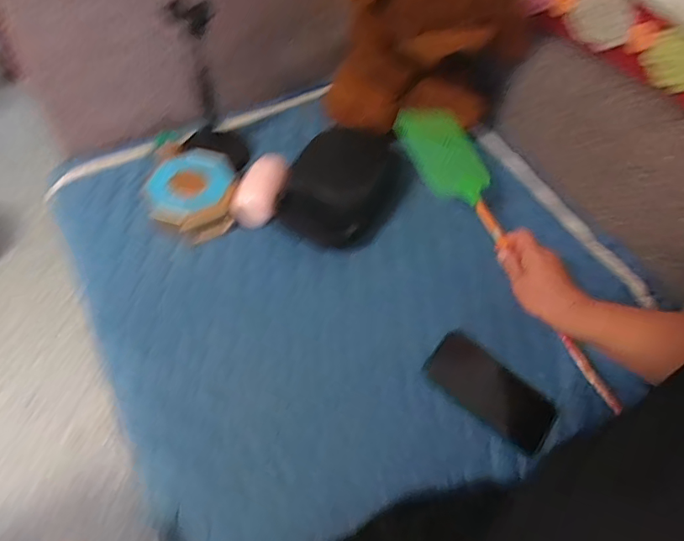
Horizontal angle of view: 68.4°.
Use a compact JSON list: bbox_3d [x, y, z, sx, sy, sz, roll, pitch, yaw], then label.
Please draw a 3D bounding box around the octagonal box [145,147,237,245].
[{"bbox_3d":[-0.225,-0.116,0.757,0.131,0.056,0.152,-3,53,-7],"label":"octagonal box"}]

